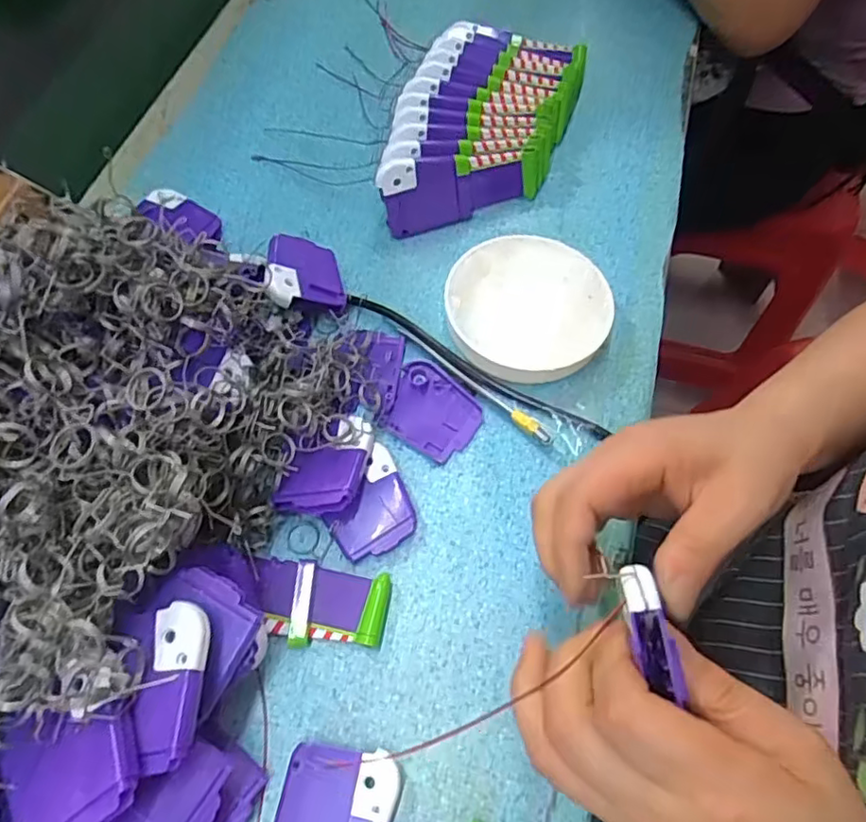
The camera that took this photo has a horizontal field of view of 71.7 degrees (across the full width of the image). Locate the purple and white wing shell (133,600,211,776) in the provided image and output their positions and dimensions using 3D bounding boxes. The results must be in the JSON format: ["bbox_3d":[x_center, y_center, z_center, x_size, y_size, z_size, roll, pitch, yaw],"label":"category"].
[{"bbox_3d":[-0.107,0.111,0.244,0.024,0.006,0.061,3,64,-3],"label":"purple and white wing shell"}]

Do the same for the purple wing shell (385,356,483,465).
[{"bbox_3d":[0.000,-0.001,0.375,0.059,0.006,0.050,31,66,14],"label":"purple wing shell"}]

